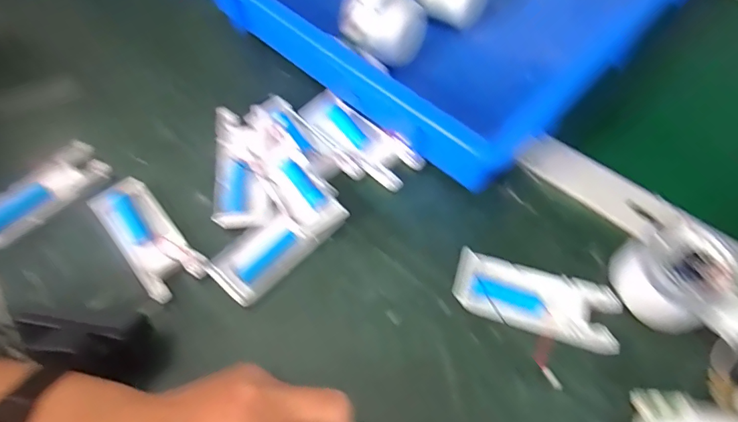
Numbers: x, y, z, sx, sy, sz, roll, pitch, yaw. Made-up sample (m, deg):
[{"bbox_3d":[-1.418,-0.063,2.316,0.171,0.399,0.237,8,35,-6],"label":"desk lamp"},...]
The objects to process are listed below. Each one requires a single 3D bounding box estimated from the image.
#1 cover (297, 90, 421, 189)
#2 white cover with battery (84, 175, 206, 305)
[{"bbox_3d":[-0.007,-0.064,0.398,0.042,0.018,0.116,-41,67,-19],"label":"cover"},{"bbox_3d":[-0.171,0.018,0.349,0.042,0.014,0.108,-39,67,-18],"label":"white cover with battery"}]

